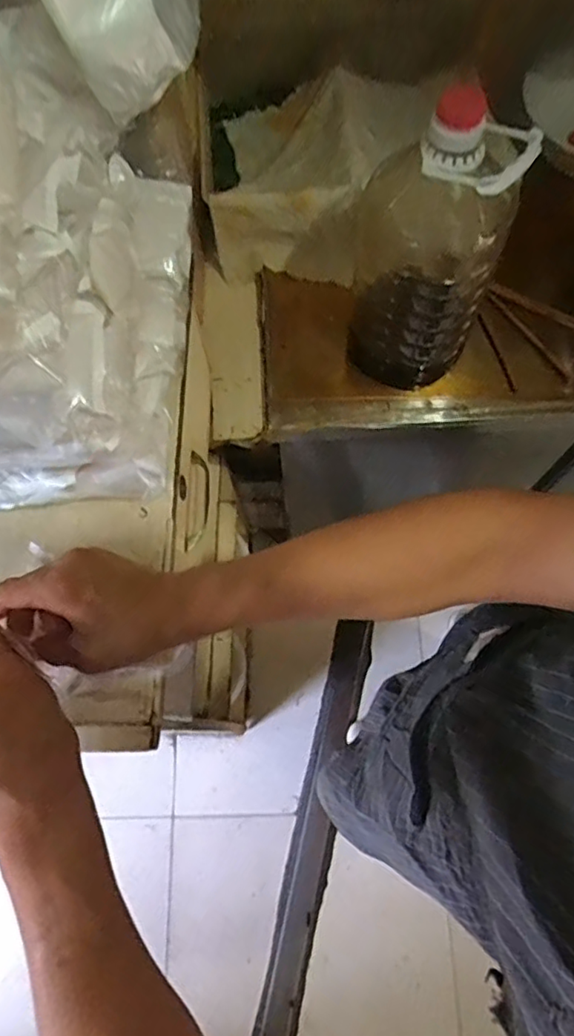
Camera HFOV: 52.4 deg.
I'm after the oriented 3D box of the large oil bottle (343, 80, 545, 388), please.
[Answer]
[{"bbox_3d":[0.157,-0.307,0.669,0.158,0.304,0.150,11,70,7],"label":"large oil bottle"}]

